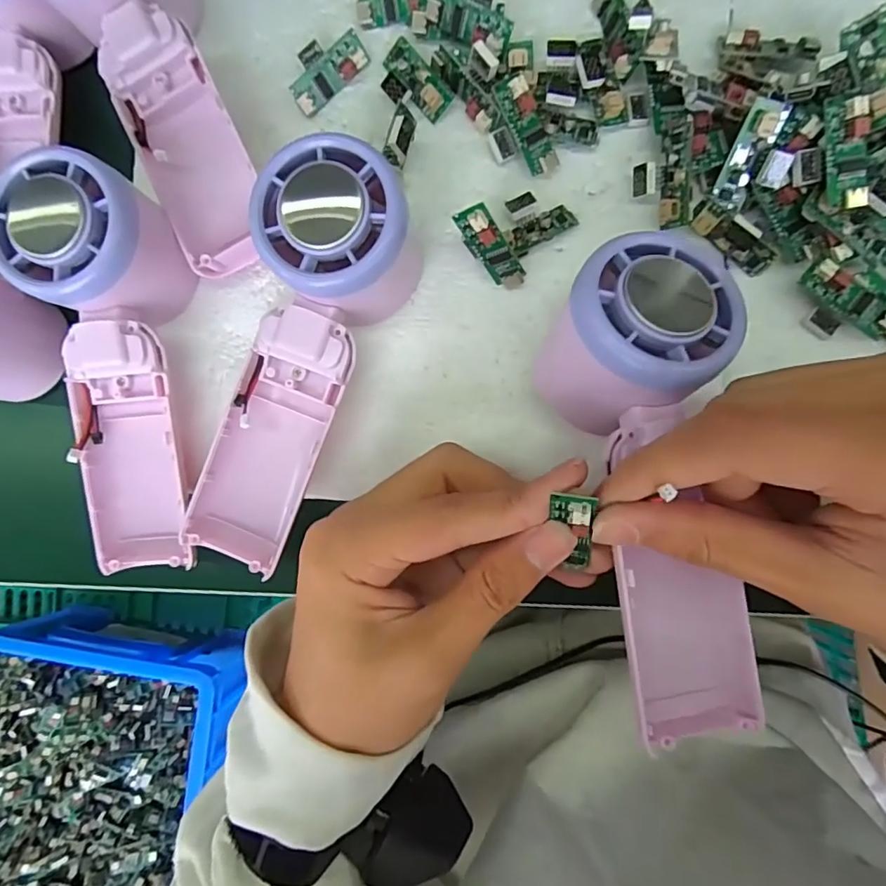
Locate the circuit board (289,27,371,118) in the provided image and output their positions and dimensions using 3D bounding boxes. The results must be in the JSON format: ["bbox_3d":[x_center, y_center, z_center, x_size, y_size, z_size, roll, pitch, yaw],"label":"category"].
[{"bbox_3d":[-0.053,-0.168,0.235,0.038,0.006,0.020,-39,119,6],"label":"circuit board"}]

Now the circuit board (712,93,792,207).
[{"bbox_3d":[0.123,-0.115,0.209,0.013,0.008,0.038,19,128,6],"label":"circuit board"}]

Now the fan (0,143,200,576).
[{"bbox_3d":[-0.137,-0.030,0.227,0.059,0.052,0.167,5,110,5],"label":"fan"}]

